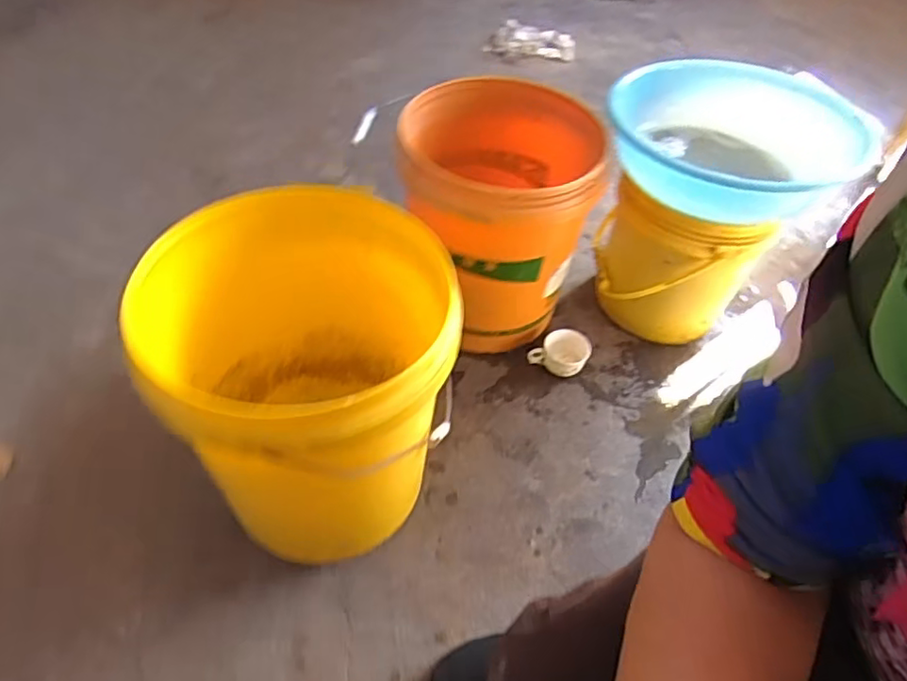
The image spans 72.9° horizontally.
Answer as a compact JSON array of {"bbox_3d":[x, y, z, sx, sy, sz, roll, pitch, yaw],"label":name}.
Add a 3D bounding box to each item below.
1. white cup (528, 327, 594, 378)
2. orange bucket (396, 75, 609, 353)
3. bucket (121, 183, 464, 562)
[{"bbox_3d":[0.176,0.018,1.003,0.095,0.044,0.072,16,50,8],"label":"white cup"},{"bbox_3d":[0.071,-0.185,0.979,0.297,0.343,0.297,2,48,-2],"label":"orange bucket"},{"bbox_3d":[-0.158,0.065,0.721,0.290,0.377,0.294,3,49,-4],"label":"bucket"}]

